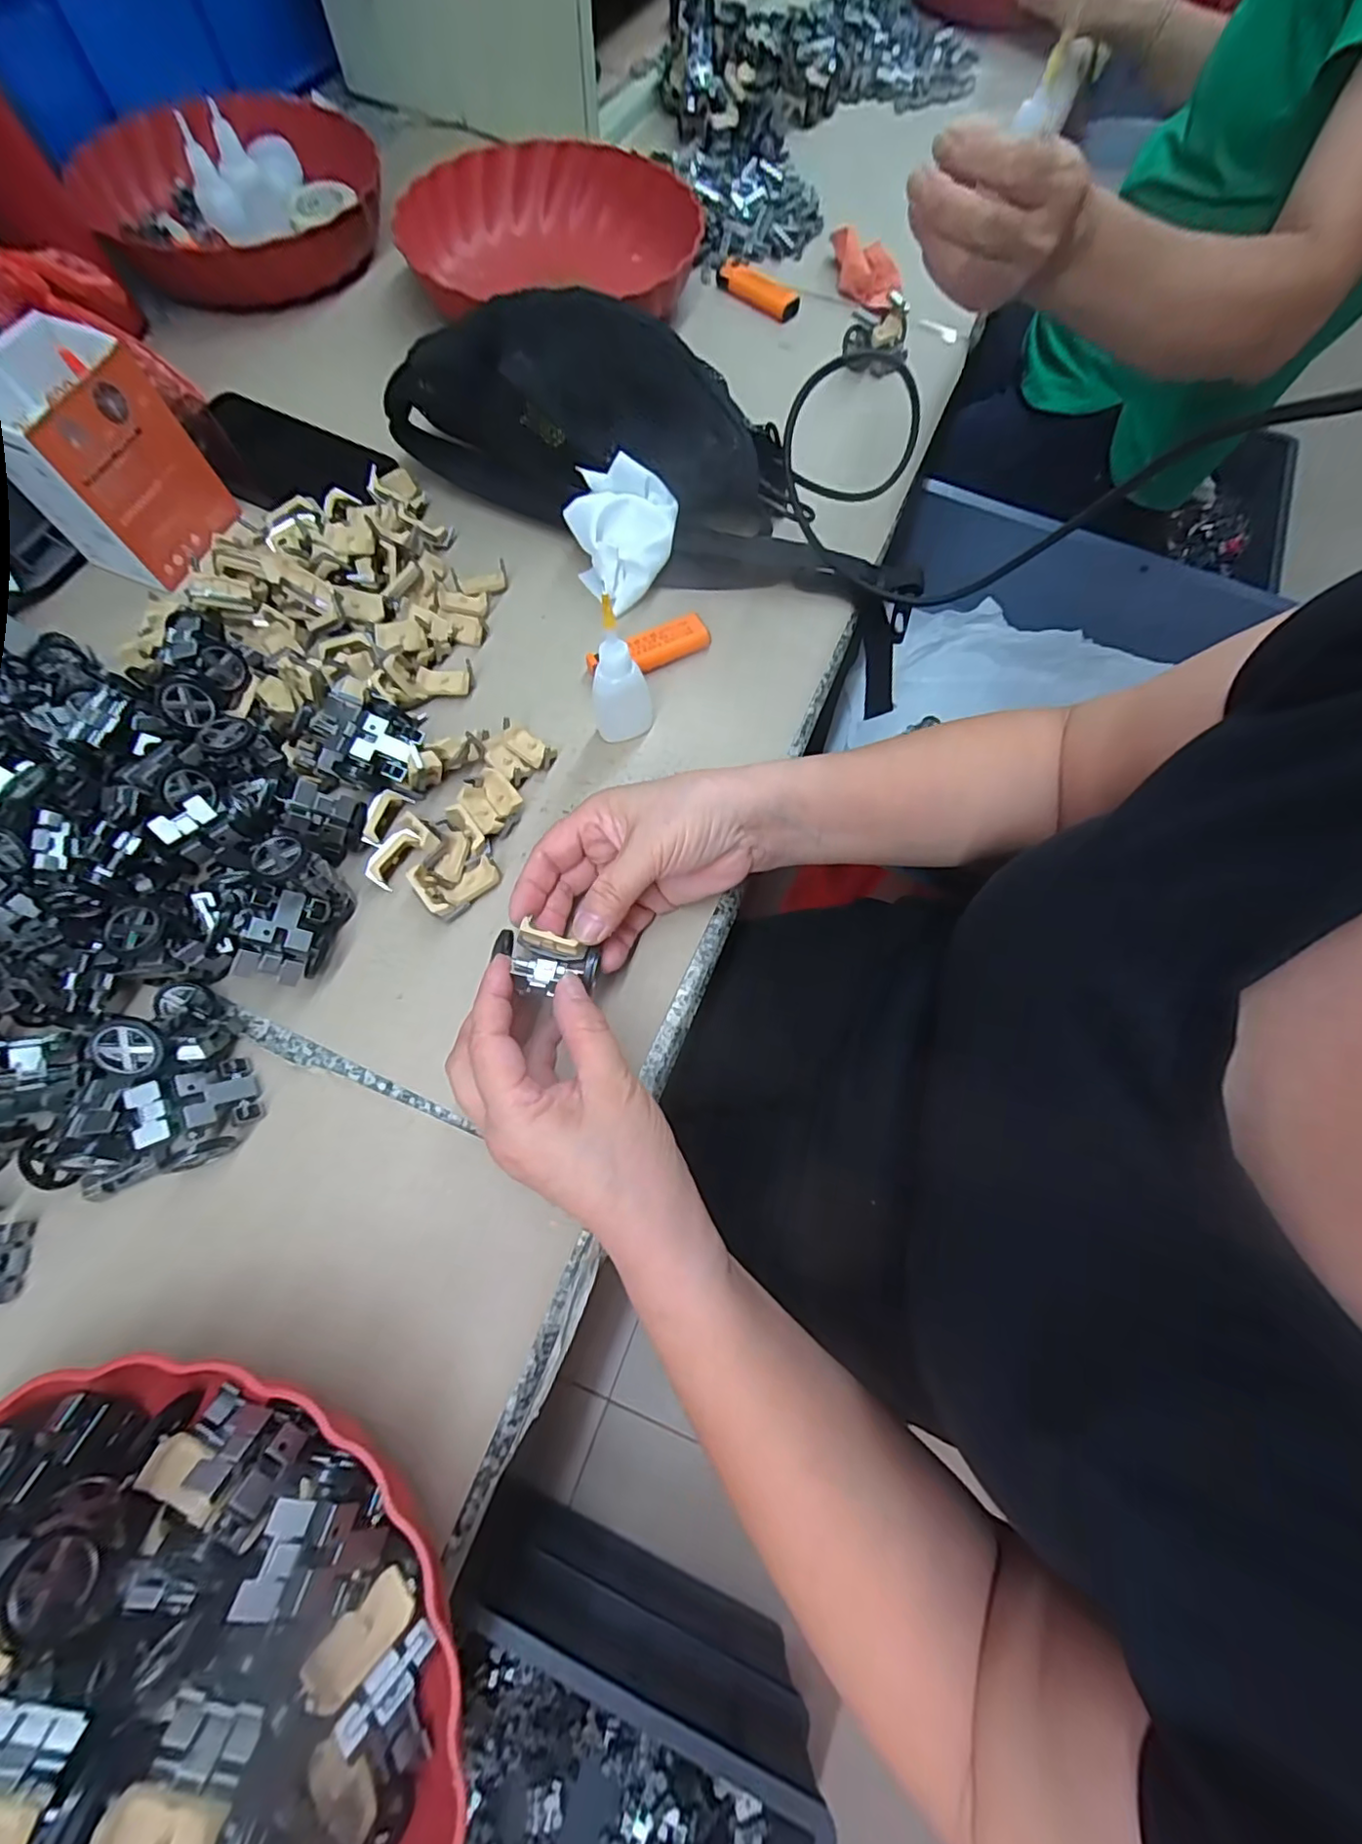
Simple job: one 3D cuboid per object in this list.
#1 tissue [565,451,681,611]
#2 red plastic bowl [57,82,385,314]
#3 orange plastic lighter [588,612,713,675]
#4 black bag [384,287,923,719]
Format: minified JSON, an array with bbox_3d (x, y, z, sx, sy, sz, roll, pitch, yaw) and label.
[{"bbox_3d":[-0.039,-0.257,0.395,0.068,0.050,0.077,-1,71,-2],"label":"tissue"},{"bbox_3d":[-0.392,-0.639,0.527,0.234,0.053,0.226,-25,74,-9],"label":"red plastic bowl"},{"bbox_3d":[-0.021,-0.179,0.388,0.081,0.013,0.025,-22,73,-8],"label":"orange plastic lighter"},{"bbox_3d":[-0.002,-0.300,0.416,0.399,0.115,0.114,25,73,-7],"label":"black bag"}]

